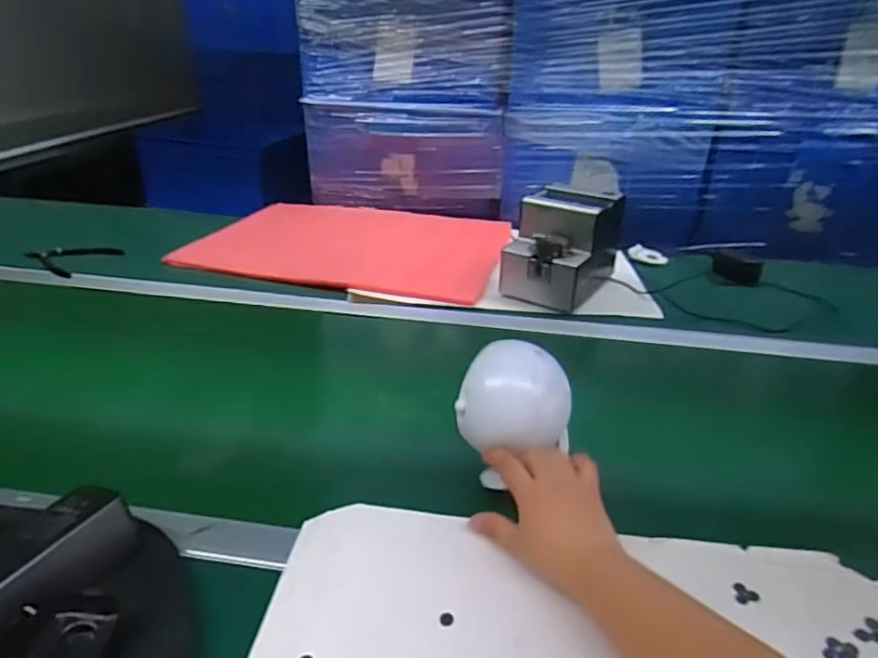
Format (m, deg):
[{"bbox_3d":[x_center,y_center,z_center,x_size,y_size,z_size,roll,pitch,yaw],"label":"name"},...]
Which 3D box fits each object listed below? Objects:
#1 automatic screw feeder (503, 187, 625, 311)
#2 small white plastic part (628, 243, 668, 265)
[{"bbox_3d":[0.195,-0.135,0.930,0.125,0.139,0.186,20,33,27],"label":"automatic screw feeder"},{"bbox_3d":[0.384,-0.136,1.084,0.070,0.021,0.026,20,33,30],"label":"small white plastic part"}]

